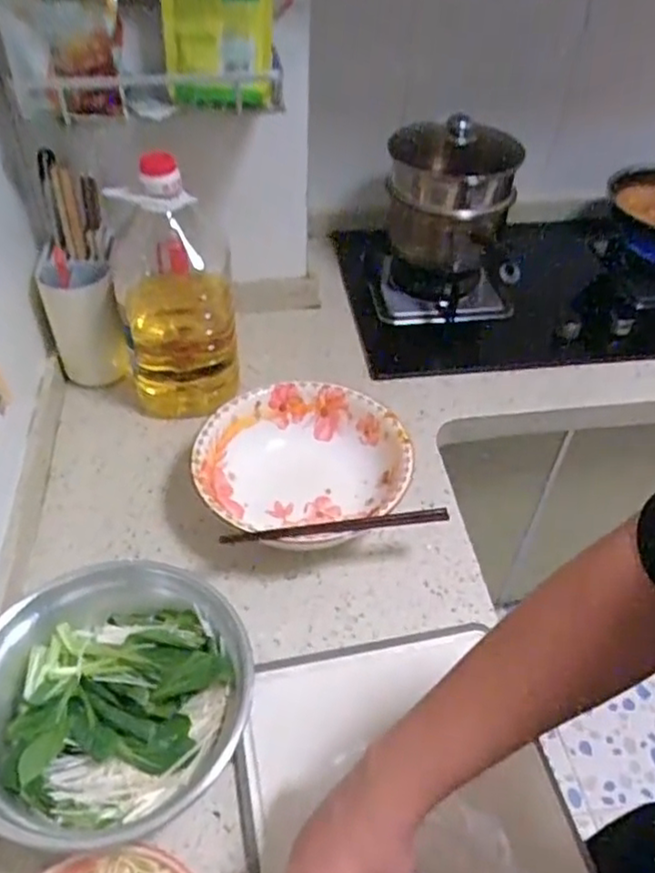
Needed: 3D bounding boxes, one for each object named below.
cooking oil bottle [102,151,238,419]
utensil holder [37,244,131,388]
[{"bbox_3d":[-0.207,-0.207,0.899,0.151,0.324,0.163,-8,47,-9],"label":"cooking oil bottle"},{"bbox_3d":[-0.334,-0.150,0.927,0.085,0.195,0.106,-23,51,-23],"label":"utensil holder"}]

